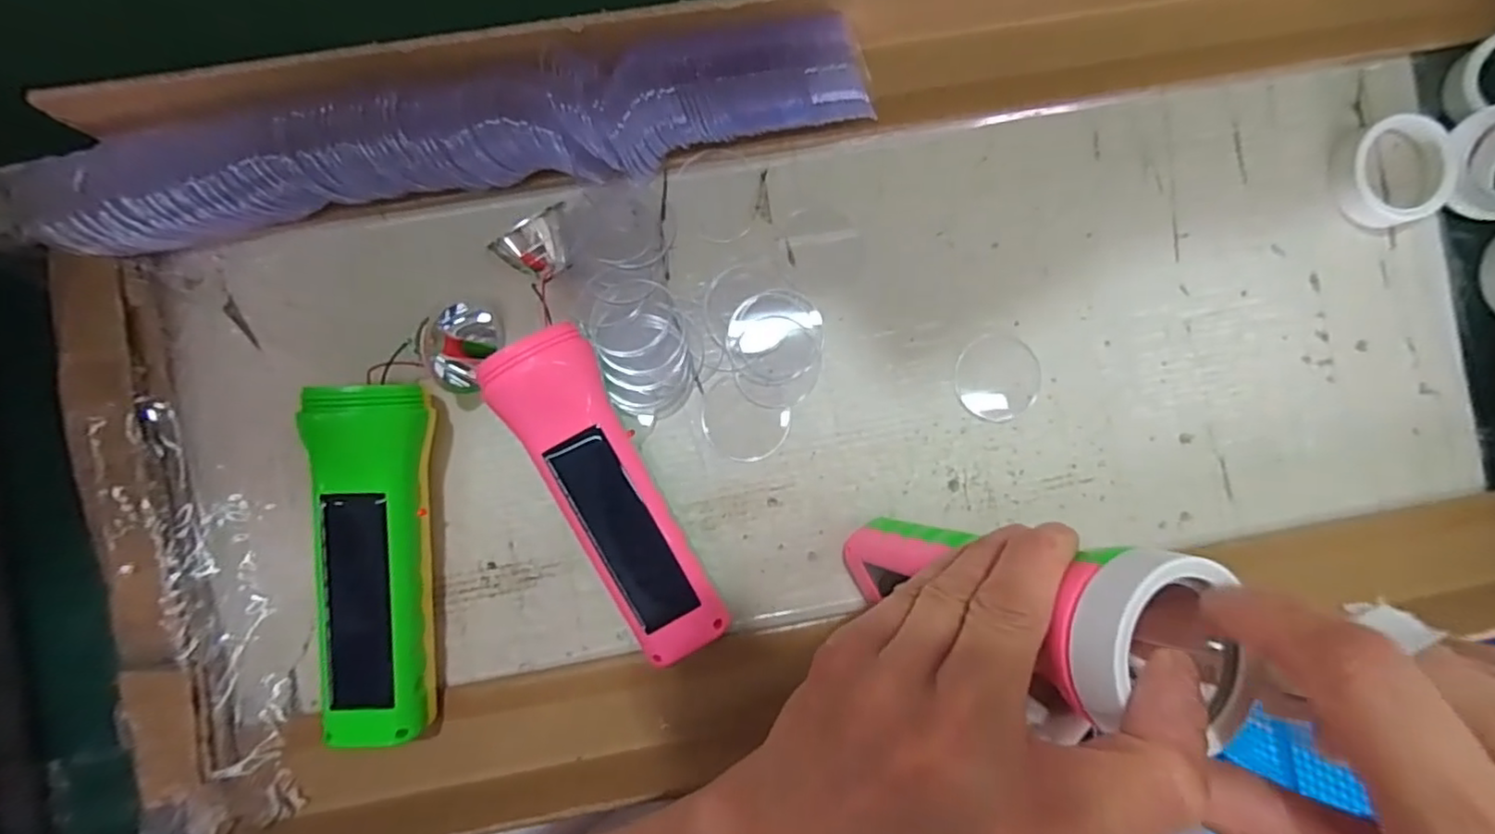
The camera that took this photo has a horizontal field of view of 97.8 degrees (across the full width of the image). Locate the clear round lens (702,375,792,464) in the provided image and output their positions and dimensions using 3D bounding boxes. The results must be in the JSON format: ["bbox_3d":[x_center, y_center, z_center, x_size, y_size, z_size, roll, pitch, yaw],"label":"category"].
[{"bbox_3d":[0.000,0.000,0.323,0.042,0.004,0.042,0,90,-3],"label":"clear round lens"}]

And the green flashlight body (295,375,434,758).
[{"bbox_3d":[-0.163,0.063,0.292,0.040,0.045,0.152,0,90,-3],"label":"green flashlight body"}]

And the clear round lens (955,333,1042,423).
[{"bbox_3d":[0.126,-0.019,0.327,0.042,0.004,0.043,0,90,-3],"label":"clear round lens"}]

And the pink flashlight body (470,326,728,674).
[{"bbox_3d":[-0.059,0.035,0.297,0.045,0.047,0.152,-30,91,-2],"label":"pink flashlight body"}]

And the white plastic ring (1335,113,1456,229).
[{"bbox_3d":[0.326,-0.123,0.329,0.051,0.014,0.052,0,90,-3],"label":"white plastic ring"}]

